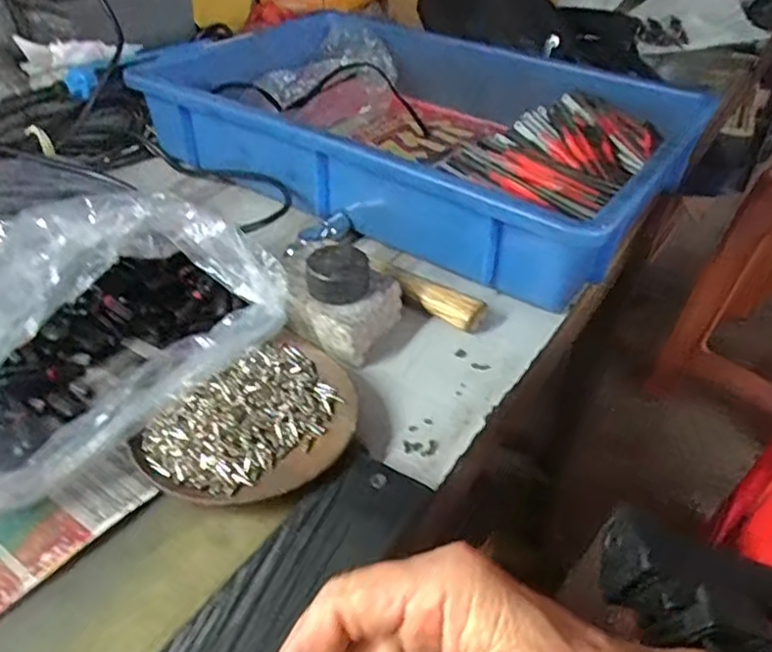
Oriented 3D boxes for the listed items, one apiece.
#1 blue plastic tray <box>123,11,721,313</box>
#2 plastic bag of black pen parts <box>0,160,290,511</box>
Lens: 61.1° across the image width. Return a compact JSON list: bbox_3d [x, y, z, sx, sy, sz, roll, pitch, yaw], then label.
[{"bbox_3d":[0.023,-0.197,0.597,0.464,0.079,0.323,27,45,24],"label":"blue plastic tray"},{"bbox_3d":[-0.227,-0.028,0.378,0.271,0.075,0.224,28,45,25],"label":"plastic bag of black pen parts"}]

